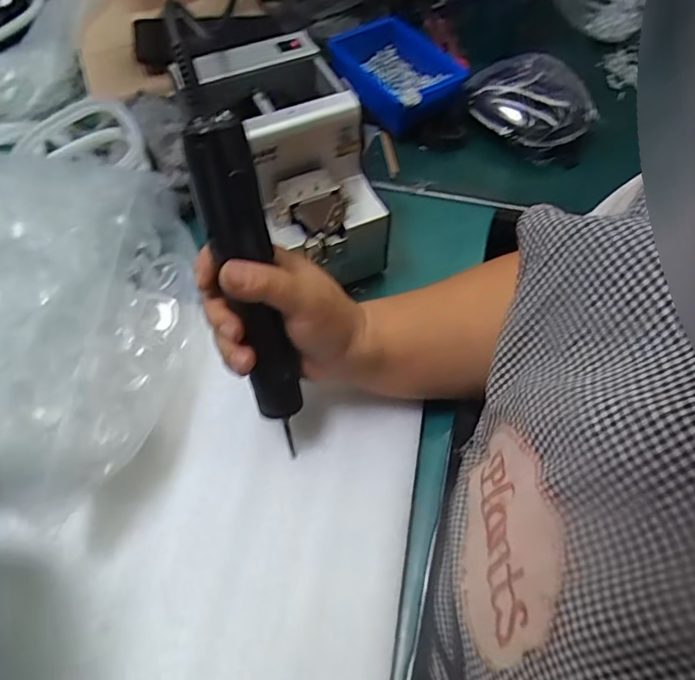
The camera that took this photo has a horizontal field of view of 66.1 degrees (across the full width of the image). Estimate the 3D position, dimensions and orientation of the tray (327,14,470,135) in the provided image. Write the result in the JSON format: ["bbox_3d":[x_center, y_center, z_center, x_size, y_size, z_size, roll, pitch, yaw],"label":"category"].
[{"bbox_3d":[0.058,-0.314,0.631,0.110,0.048,0.154,-28,63,-15],"label":"tray"}]

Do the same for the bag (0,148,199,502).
[{"bbox_3d":[-0.261,-0.033,0.399,0.244,0.144,0.316,5,60,4],"label":"bag"}]

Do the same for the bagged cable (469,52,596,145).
[{"bbox_3d":[0.204,-0.265,0.596,0.115,0.044,0.121,-24,62,-12],"label":"bagged cable"}]

